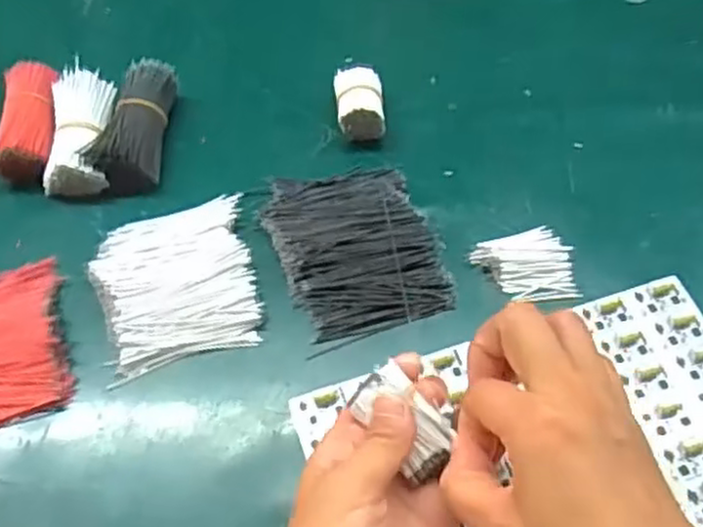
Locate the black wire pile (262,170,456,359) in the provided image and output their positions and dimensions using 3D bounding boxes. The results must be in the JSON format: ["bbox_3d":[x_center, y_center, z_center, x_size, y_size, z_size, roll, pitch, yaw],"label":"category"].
[{"bbox_3d":[0.002,-0.015,0.458,0.094,0.021,0.122,-18,60,-9],"label":"black wire pile"}]

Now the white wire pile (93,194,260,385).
[{"bbox_3d":[-0.107,0.007,0.447,0.091,0.021,0.107,-15,59,-7],"label":"white wire pile"}]

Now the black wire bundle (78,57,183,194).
[{"bbox_3d":[-0.149,-0.099,0.507,0.042,0.034,0.095,3,59,4],"label":"black wire bundle"}]

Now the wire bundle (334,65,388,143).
[{"bbox_3d":[0.006,-0.111,0.507,0.032,0.029,0.044,-5,58,-1],"label":"wire bundle"}]

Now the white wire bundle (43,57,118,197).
[{"bbox_3d":[-0.186,-0.091,0.499,0.040,0.034,0.086,-3,58,1],"label":"white wire bundle"}]

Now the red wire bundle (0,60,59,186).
[{"bbox_3d":[-0.226,-0.099,0.511,0.042,0.031,0.086,-1,58,2],"label":"red wire bundle"}]

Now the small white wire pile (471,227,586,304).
[{"bbox_3d":[0.106,0.001,0.448,0.059,0.009,0.049,-5,58,-1],"label":"small white wire pile"}]

